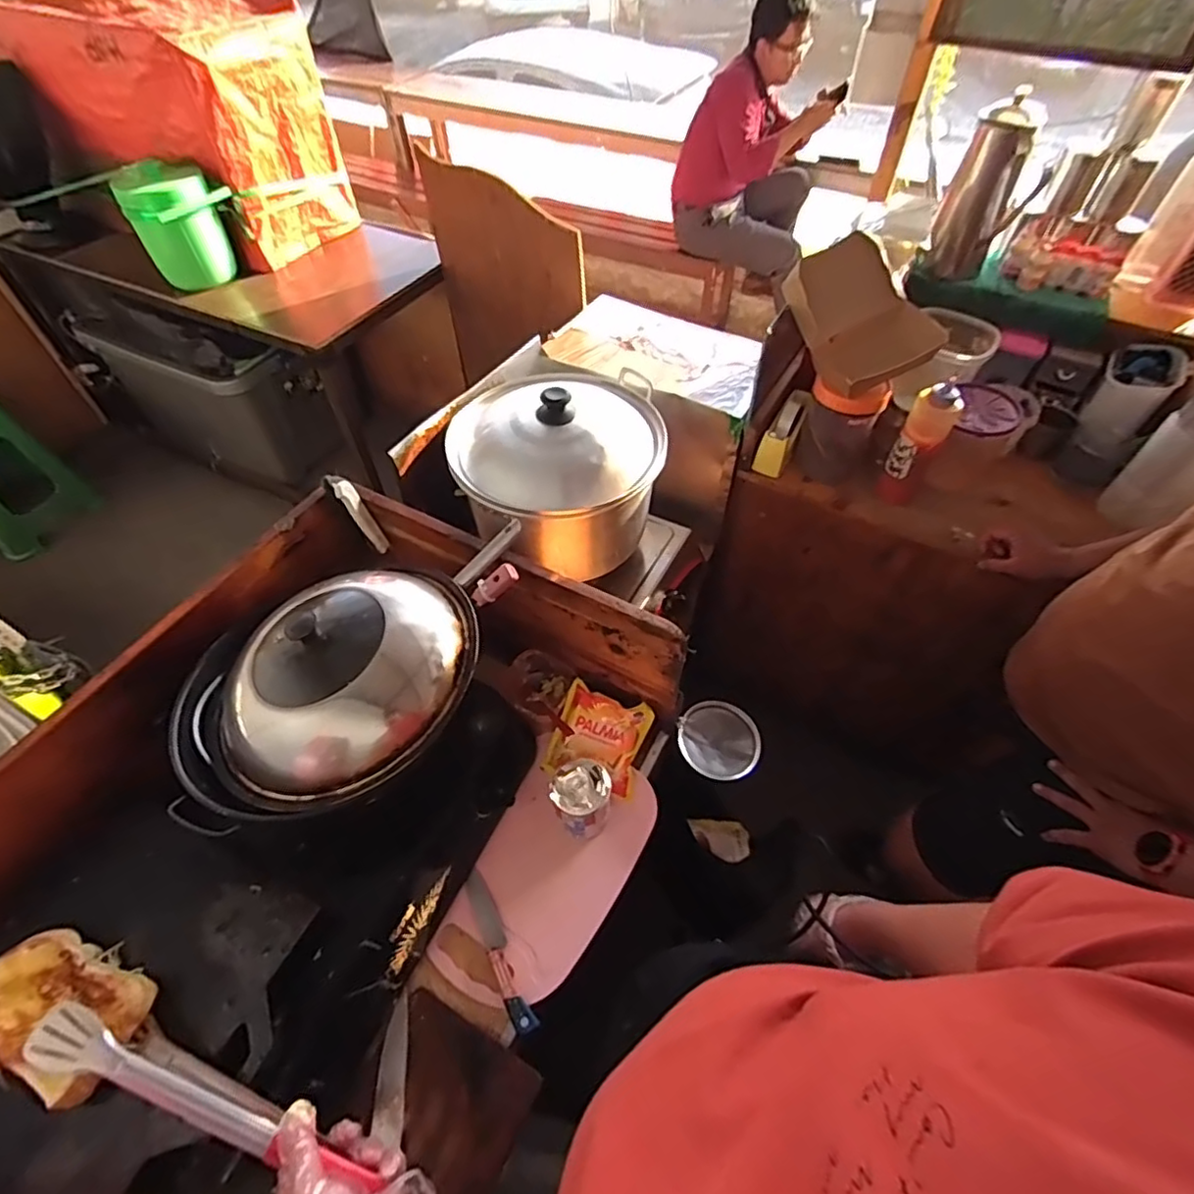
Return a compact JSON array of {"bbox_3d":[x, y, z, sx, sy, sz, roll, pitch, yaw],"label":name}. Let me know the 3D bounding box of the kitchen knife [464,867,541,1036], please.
[{"bbox_3d":[-0.121,0.428,0.741,0.028,0.012,0.187,-23,56,-15],"label":"kitchen knife"}]

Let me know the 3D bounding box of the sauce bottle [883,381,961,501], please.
[{"bbox_3d":[0.543,-0.263,1.026,0.065,0.202,0.079,30,59,21],"label":"sauce bottle"}]

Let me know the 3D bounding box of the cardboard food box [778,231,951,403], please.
[{"bbox_3d":[0.434,-0.471,0.991,0.180,0.084,0.239,-28,91,0],"label":"cardboard food box"}]

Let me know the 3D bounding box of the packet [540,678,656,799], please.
[{"bbox_3d":[0.003,0.203,0.869,0.126,0.027,0.129,17,88,7],"label":"packet"}]

